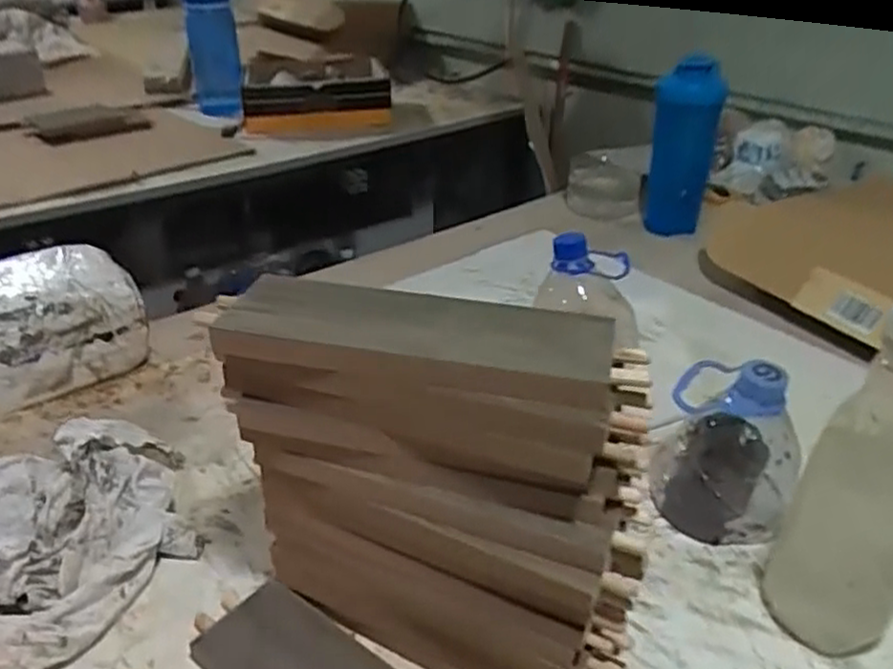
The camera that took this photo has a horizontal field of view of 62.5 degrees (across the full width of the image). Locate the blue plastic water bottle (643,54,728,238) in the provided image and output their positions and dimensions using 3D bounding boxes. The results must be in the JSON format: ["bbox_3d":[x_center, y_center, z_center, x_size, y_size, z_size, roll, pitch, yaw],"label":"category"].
[{"bbox_3d":[0.268,-0.211,0.839,0.070,0.219,0.063,19,57,24],"label":"blue plastic water bottle"}]

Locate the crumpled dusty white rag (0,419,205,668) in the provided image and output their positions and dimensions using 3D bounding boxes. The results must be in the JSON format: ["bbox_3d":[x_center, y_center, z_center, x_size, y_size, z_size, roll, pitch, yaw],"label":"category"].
[{"bbox_3d":[-0.272,0.132,0.476,0.203,0.069,0.174,-16,37,-25],"label":"crumpled dusty white rag"}]

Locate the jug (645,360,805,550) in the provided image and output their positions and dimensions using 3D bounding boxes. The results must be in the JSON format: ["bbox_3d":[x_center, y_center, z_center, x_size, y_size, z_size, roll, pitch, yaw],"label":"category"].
[{"bbox_3d":[0.202,0.076,0.531,0.098,0.128,0.083,16,35,20],"label":"jug"}]

